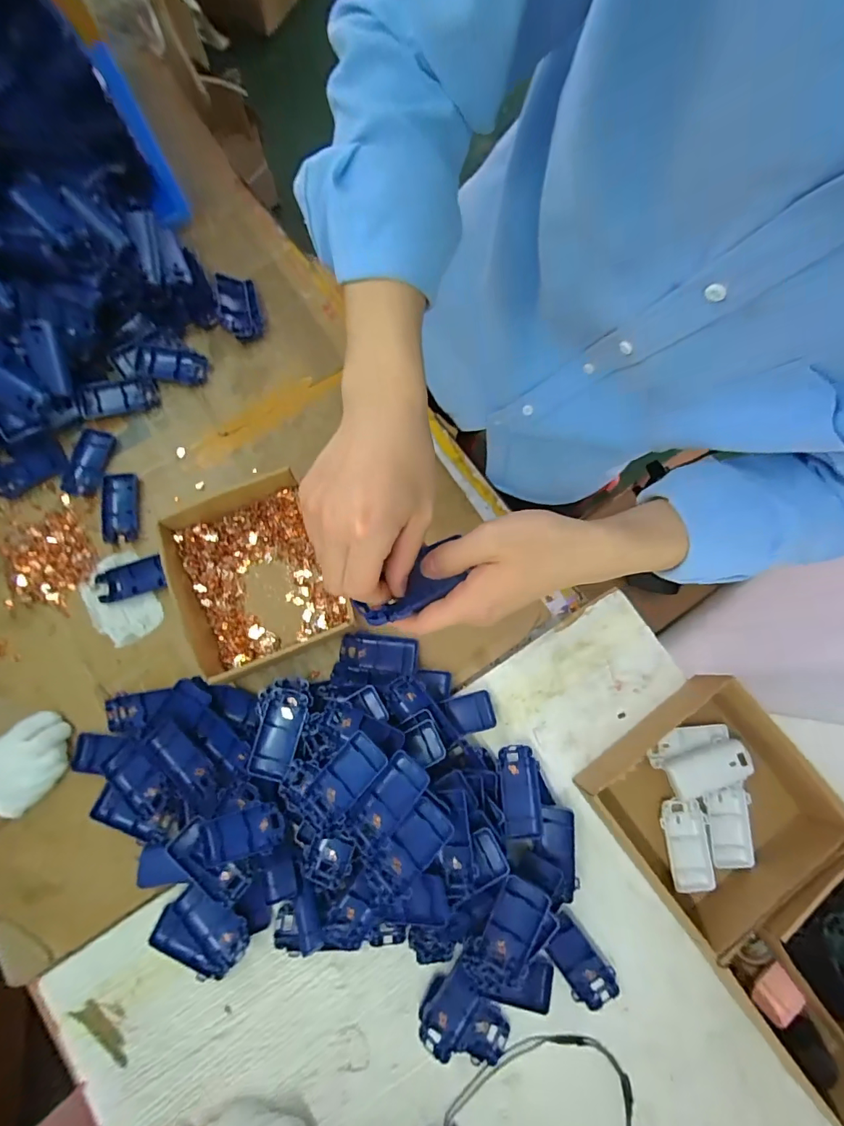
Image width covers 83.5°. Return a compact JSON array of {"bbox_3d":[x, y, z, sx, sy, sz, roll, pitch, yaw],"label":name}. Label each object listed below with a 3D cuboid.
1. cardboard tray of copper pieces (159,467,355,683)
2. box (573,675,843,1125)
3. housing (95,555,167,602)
[{"bbox_3d":[-0.211,0.018,0.588,0.177,0.059,0.207,-25,79,-5],"label":"cardboard tray of copper pieces"},{"bbox_3d":[0.378,0.338,0.521,0.219,0.071,0.385,-36,80,-7],"label":"box"},{"bbox_3d":[-0.380,0.021,0.616,0.082,0.011,0.043,-18,79,-4],"label":"housing"}]

